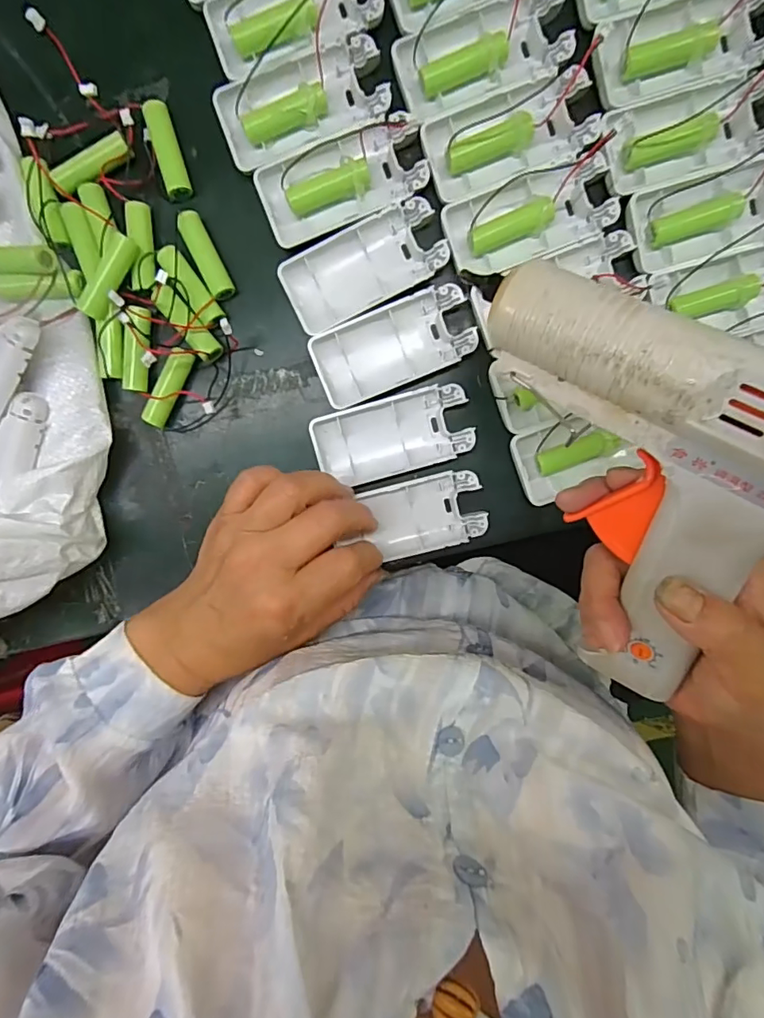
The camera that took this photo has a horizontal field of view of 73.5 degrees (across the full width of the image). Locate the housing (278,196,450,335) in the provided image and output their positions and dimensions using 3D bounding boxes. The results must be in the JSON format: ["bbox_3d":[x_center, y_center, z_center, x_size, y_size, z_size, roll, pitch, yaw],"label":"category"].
[{"bbox_3d":[-0.011,-0.143,0.303,0.093,0.017,0.042,-26,96,4],"label":"housing"}]

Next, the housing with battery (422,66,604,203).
[{"bbox_3d":[0.071,-0.210,0.290,0.093,0.016,0.039,-18,97,3],"label":"housing with battery"}]

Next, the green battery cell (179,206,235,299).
[{"bbox_3d":[-0.104,-0.150,0.304,0.013,0.012,0.050,-25,96,4],"label":"green battery cell"}]

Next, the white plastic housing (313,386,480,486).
[{"bbox_3d":[0.007,-0.044,0.313,0.093,0.012,0.046,-16,97,3],"label":"white plastic housing"}]

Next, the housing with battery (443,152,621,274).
[{"bbox_3d":[0.084,-0.165,0.292,0.091,0.020,0.045,-17,97,3],"label":"housing with battery"}]

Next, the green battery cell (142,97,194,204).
[{"bbox_3d":[-0.125,-0.209,0.299,0.014,0.014,0.051,-15,97,3],"label":"green battery cell"}]

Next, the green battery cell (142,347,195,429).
[{"bbox_3d":[-0.131,-0.075,0.315,0.014,0.013,0.050,28,97,-2],"label":"green battery cell"}]

